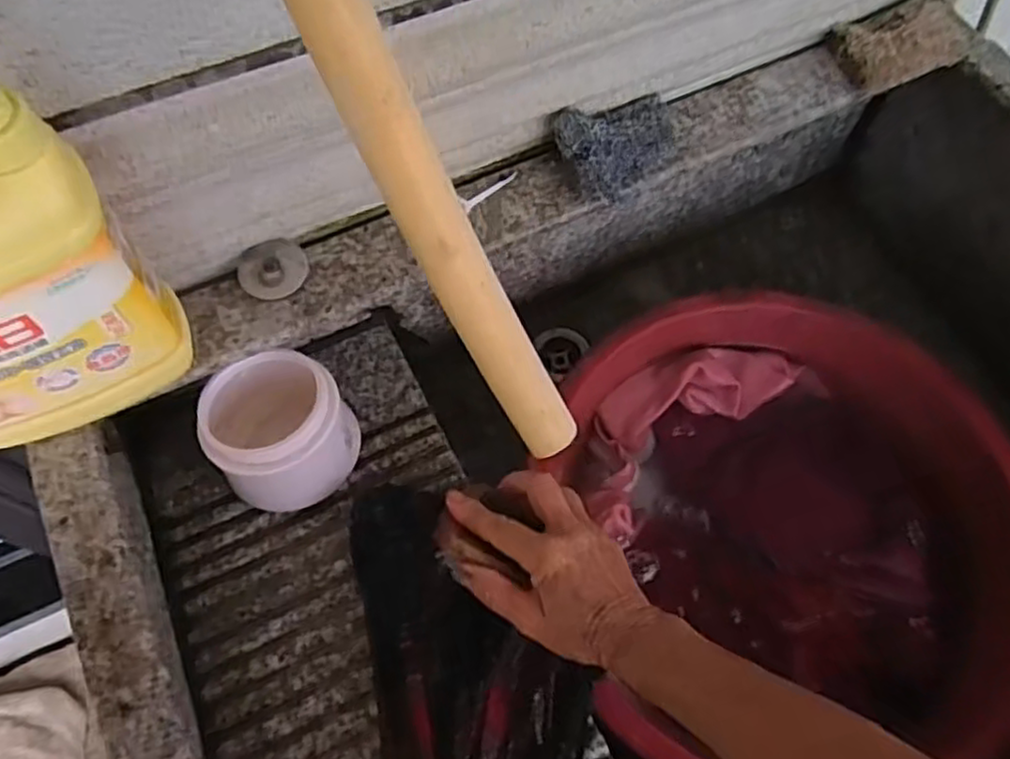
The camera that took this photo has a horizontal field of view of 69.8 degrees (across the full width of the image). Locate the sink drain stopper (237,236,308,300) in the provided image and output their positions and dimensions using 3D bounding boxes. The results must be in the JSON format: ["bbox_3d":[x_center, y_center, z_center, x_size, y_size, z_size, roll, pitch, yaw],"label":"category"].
[{"bbox_3d":[-0.159,-0.076,0.496,0.046,0.009,0.042,-18,68,-9],"label":"sink drain stopper"}]

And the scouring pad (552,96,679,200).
[{"bbox_3d":[0.084,-0.170,0.533,0.096,0.019,0.066,-19,101,-24],"label":"scouring pad"}]

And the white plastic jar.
[{"bbox_3d":[-0.154,0.036,0.500,0.091,0.070,0.086,-39,73,-17],"label":"white plastic jar"}]

